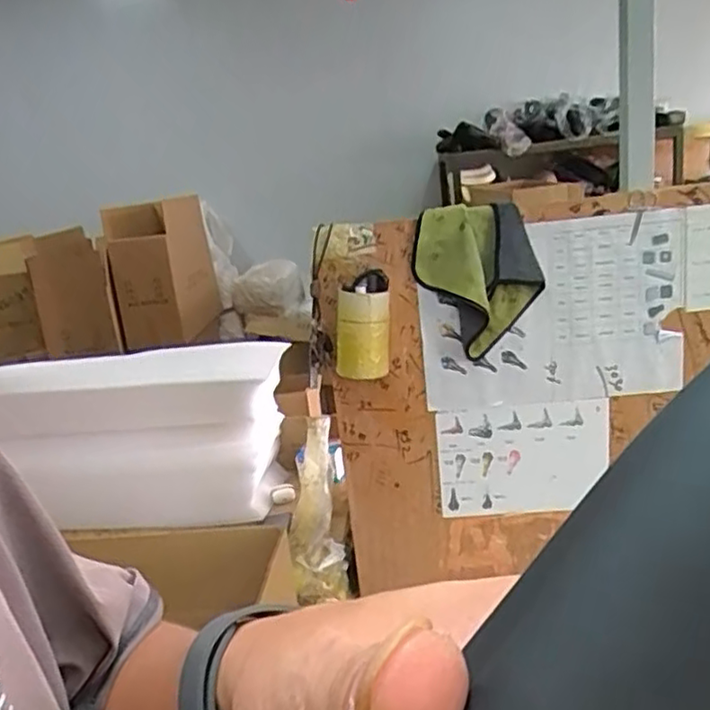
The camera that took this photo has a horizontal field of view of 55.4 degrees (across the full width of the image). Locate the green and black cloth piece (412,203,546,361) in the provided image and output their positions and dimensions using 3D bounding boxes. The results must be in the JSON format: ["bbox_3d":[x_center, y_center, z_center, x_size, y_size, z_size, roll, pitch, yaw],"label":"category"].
[{"bbox_3d":[0.186,-0.114,1.027,0.173,0.212,0.070,-9,16,-8],"label":"green and black cloth piece"}]

